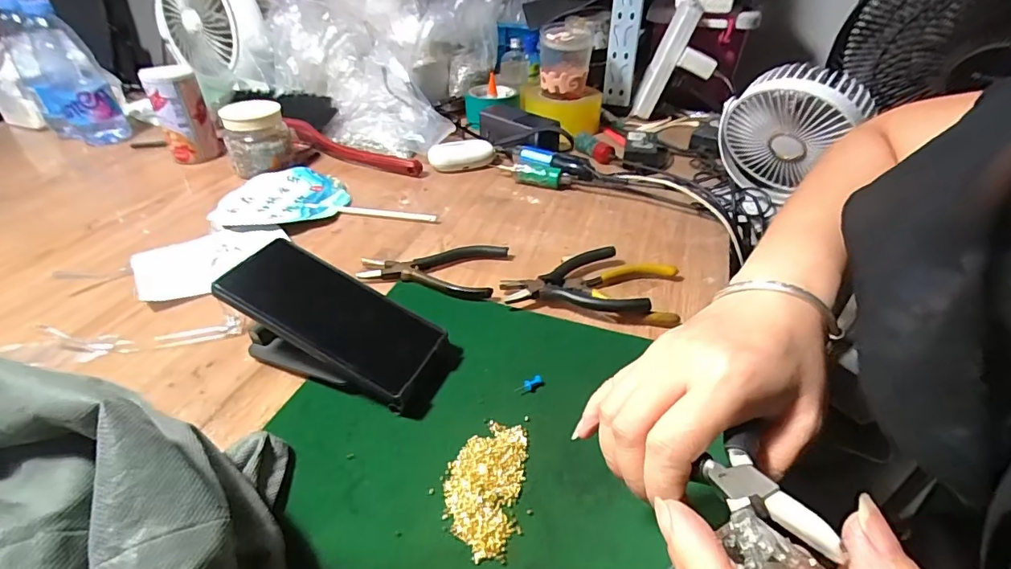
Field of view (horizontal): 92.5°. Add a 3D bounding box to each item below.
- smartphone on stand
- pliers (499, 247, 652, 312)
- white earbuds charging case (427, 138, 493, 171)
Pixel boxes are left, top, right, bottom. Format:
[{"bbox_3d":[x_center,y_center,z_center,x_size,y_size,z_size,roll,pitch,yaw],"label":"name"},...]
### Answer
[{"bbox_3d":[-0.129,0.044,0.384,0.173,0.066,0.072,28,42,3],"label":"smartphone on stand"},{"bbox_3d":[0.059,0.004,0.450,0.119,0.023,0.094,-7,38,-8],"label":"pliers"},{"bbox_3d":[-0.060,-0.180,0.683,0.089,0.032,0.041,-17,40,-20],"label":"white earbuds charging case"}]

